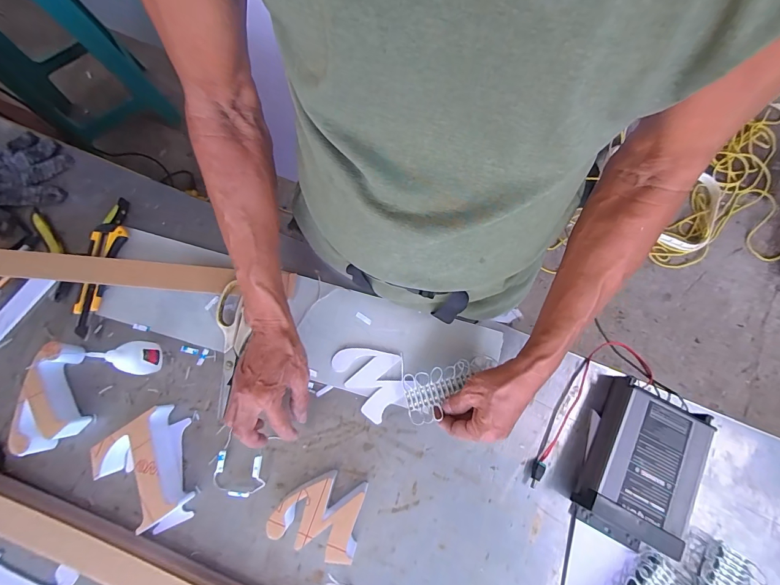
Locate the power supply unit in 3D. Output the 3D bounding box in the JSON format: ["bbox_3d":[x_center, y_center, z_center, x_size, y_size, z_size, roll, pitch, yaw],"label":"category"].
[{"bbox_3d":[0.319,0.222,0.454,0.109,0.052,0.187,28,79,6],"label":"power supply unit"}]

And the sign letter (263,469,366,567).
[{"bbox_3d":[-0.089,0.272,0.448,0.107,0.047,0.080,14,78,3],"label":"sign letter"}]

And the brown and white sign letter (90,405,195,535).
[{"bbox_3d":[-0.314,0.229,0.456,0.096,0.047,0.151,-11,77,-2],"label":"brown and white sign letter"}]

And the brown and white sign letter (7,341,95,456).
[{"bbox_3d":[-0.451,0.138,0.476,0.060,0.048,0.132,-12,77,-3],"label":"brown and white sign letter"}]

